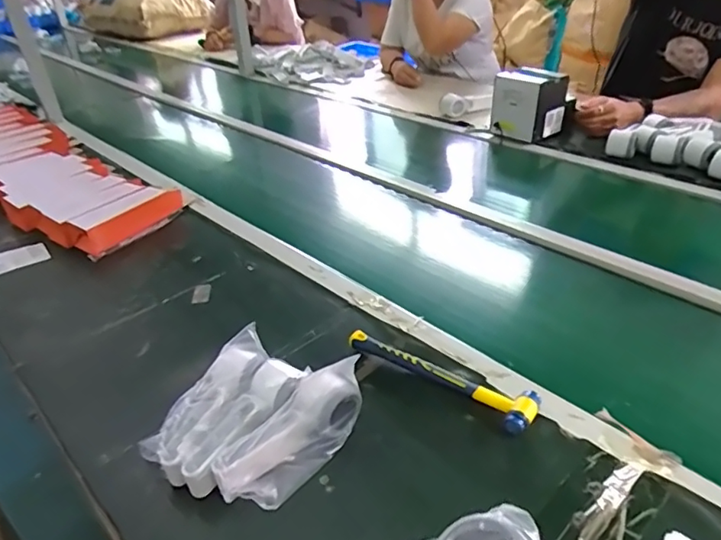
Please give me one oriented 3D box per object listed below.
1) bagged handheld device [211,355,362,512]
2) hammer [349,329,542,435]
[{"bbox_3d":[-0.064,0.175,0.568,0.173,0.079,0.064,-41,46,-20],"label":"bagged handheld device"},{"bbox_3d":[0.092,0.126,0.653,0.241,0.024,0.058,20,40,30],"label":"hammer"}]

